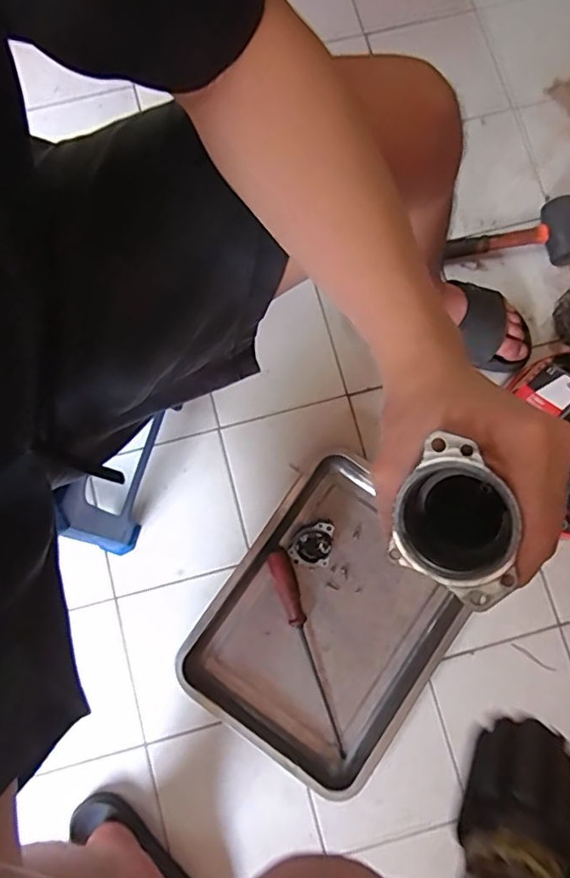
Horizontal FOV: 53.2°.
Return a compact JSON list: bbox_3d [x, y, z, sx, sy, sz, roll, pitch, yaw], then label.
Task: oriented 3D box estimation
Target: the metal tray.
[{"bbox_3d":[0.070,0.248,0.781,0.303,0.038,0.373,35,81,6],"label":"metal tray"}]

